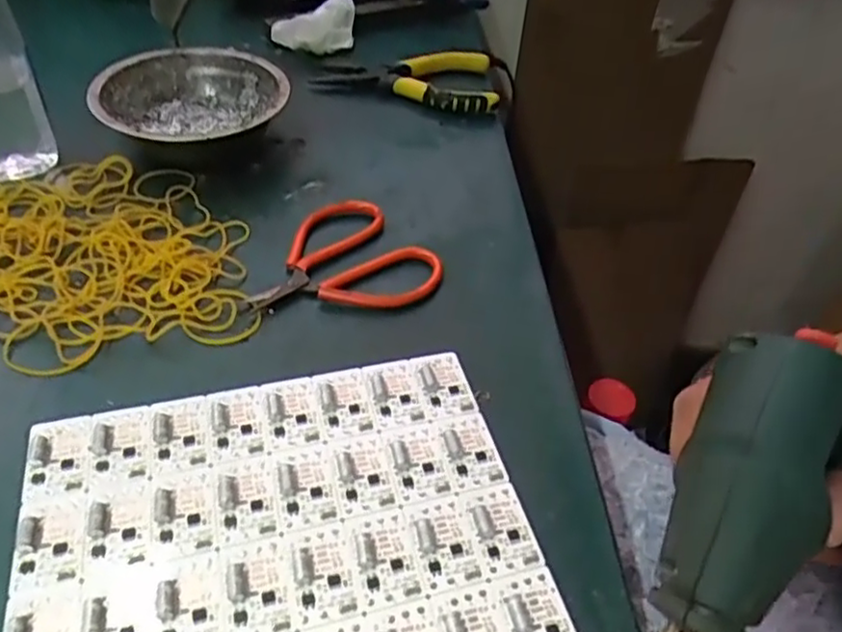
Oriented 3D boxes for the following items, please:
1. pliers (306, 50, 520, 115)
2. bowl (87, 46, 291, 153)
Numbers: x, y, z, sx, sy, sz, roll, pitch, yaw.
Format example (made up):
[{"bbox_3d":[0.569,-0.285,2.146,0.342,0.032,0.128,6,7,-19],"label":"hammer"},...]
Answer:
[{"bbox_3d":[-0.007,-0.187,0.516,0.151,0.030,0.064,4,45,-3],"label":"pliers"},{"bbox_3d":[-0.154,-0.138,0.454,0.120,0.041,0.120,3,45,-3],"label":"bowl"}]

